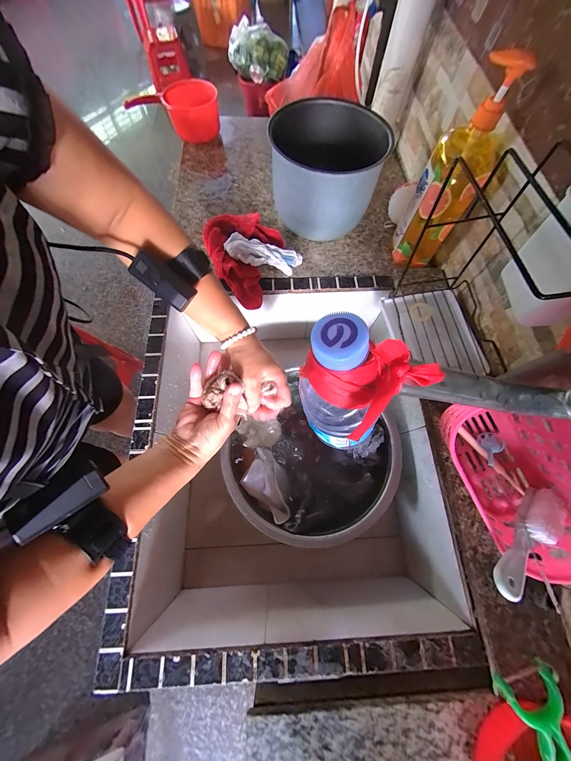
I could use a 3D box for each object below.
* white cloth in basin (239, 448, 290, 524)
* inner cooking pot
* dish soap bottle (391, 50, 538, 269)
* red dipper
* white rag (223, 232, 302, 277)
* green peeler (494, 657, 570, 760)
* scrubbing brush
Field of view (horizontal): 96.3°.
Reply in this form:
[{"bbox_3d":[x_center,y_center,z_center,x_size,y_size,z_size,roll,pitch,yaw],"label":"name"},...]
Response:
[{"bbox_3d":[-0.044,0.206,0.494,0.068,0.031,0.136,-16,71,-7],"label":"white cloth in basin"},{"bbox_3d":[0.065,-0.437,0.550,0.248,0.169,0.223,24,71,7],"label":"inner cooking pot"},{"bbox_3d":[0.283,-0.337,0.450,0.098,0.298,0.084,31,72,10],"label":"dish soap bottle"},{"bbox_3d":[-0.282,-0.699,0.673,0.201,0.097,0.113,0,70,-1],"label":"red dipper"},{"bbox_3d":[-0.047,-0.268,0.548,0.157,0.052,0.045,9,70,2],"label":"white rag"},{"bbox_3d":[0.281,0.396,0.269,0.070,0.031,0.147,-11,71,-5],"label":"green peeler"},{"bbox_3d":[0.279,0.181,0.295,0.166,0.035,0.037,-26,72,-29],"label":"scrubbing brush"}]

